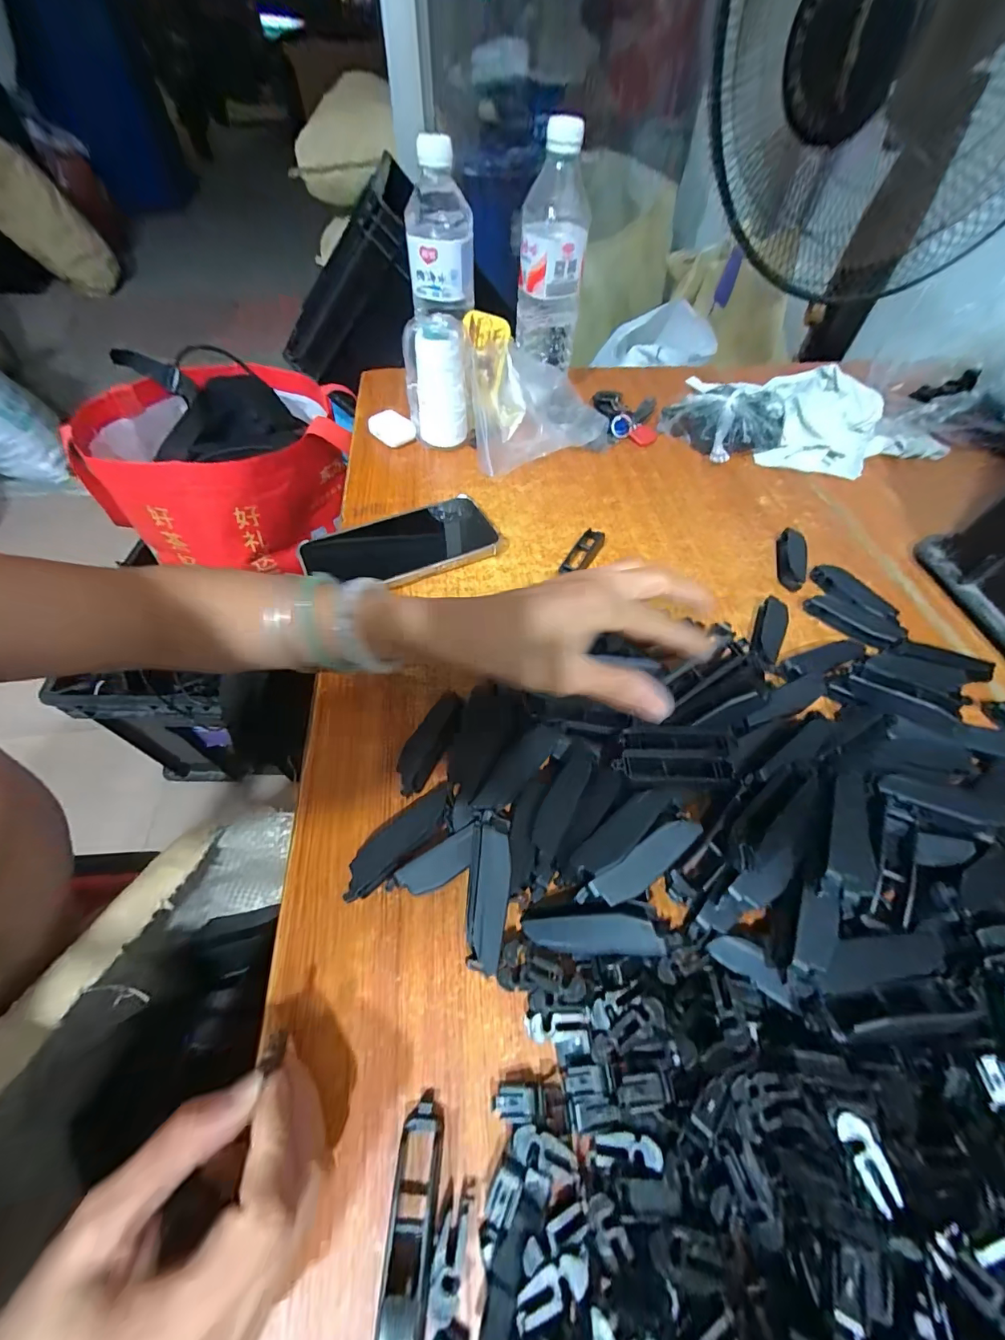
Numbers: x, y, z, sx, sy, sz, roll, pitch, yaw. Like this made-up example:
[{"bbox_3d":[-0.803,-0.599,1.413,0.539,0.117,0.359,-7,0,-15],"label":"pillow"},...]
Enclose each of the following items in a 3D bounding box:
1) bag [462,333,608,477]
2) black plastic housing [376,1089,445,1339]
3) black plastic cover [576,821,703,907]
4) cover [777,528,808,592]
[{"bbox_3d":[0.034,-0.300,0.492,0.157,0.079,0.121,-20,59,-15],"label":"bag"},{"bbox_3d":[-0.035,0.218,0.172,0.018,0.012,0.077,3,56,0],"label":"black plastic housing"},{"bbox_3d":[0.071,0.098,0.229,0.072,0.009,0.020,-22,78,-18],"label":"black plastic cover"},{"bbox_3d":[0.260,-0.101,0.402,0.020,0.016,0.074,19,57,10],"label":"cover"}]

